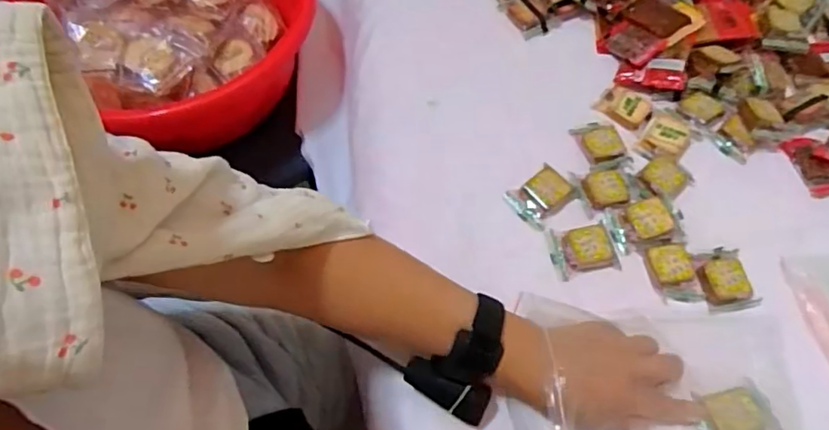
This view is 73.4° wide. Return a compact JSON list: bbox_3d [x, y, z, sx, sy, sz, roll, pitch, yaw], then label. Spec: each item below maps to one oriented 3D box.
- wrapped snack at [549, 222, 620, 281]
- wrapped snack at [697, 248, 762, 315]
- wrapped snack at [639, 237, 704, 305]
[{"bbox_3d":[0.160,0.030,0.524,0.060,0.020,0.047,-12,61,-4],"label":"wrapped snack"},{"bbox_3d":[0.285,0.060,0.511,0.047,0.013,0.056,-11,61,-4],"label":"wrapped snack"},{"bbox_3d":[0.239,0.050,0.516,0.040,0.015,0.063,-11,61,-4],"label":"wrapped snack"}]

